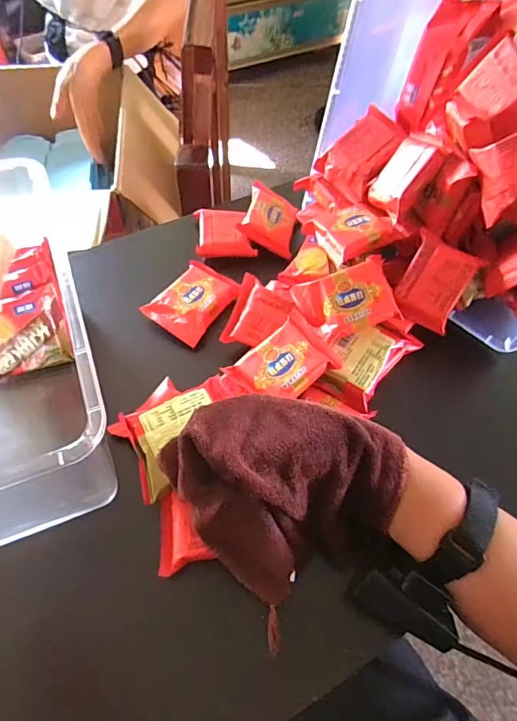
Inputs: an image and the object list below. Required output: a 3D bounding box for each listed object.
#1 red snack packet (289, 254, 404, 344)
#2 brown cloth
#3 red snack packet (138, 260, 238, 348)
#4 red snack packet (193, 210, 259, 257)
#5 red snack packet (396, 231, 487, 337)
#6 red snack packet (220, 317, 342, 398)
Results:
[{"bbox_3d":[0.085,-0.057,0.428,0.087,0.021,0.063,-23,73,4],"label":"red snack packet"},{"bbox_3d":[0.025,0.092,0.319,0.138,0.125,0.127,-29,61,-19],"label":"brown cloth"},{"bbox_3d":[-0.070,-0.063,0.488,0.070,0.023,0.090,32,61,19],"label":"red snack packet"},{"bbox_3d":[-0.041,-0.158,0.548,0.069,0.018,0.074,-5,56,-4],"label":"red snack packet"},{"bbox_3d":[0.176,-0.077,0.447,0.061,0.015,0.085,29,94,7],"label":"red snack packet"},{"bbox_3d":[0.024,0.003,0.407,0.078,0.024,0.065,-36,64,-22],"label":"red snack packet"}]

